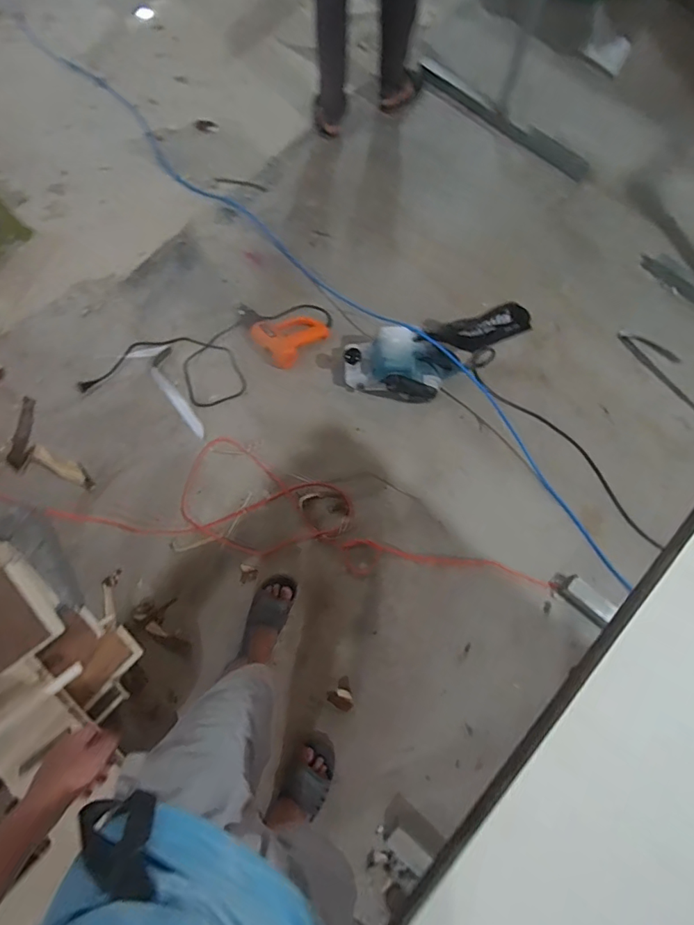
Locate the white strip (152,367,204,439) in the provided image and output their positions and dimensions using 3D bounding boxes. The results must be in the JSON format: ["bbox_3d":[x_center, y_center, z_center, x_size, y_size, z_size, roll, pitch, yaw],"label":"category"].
[{"bbox_3d":[-0.514,-0.188,1.487,0.037,0.014,0.282,-35,74,-14],"label":"white strip"}]

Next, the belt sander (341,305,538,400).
[{"bbox_3d":[0.260,-0.315,1.415,0.538,0.190,0.181,-19,70,5],"label":"belt sander"}]

